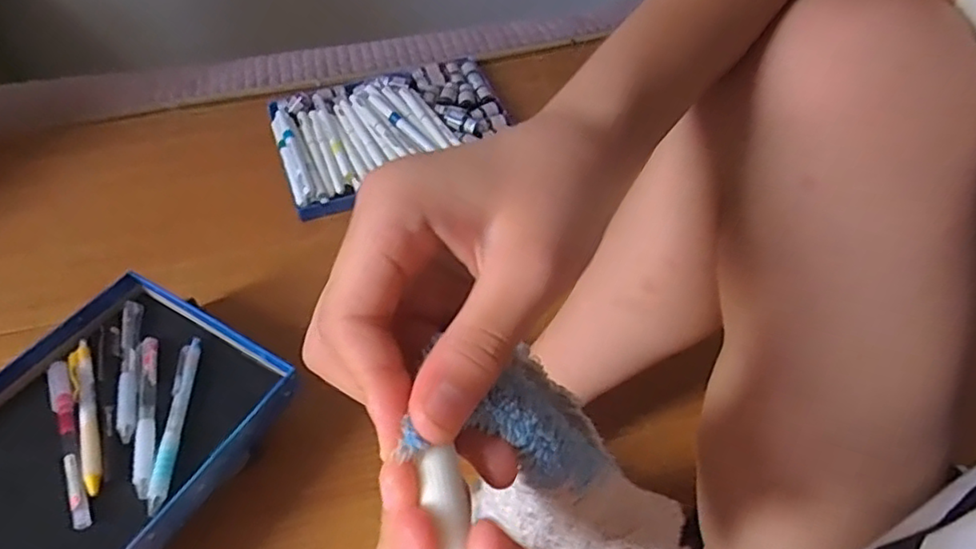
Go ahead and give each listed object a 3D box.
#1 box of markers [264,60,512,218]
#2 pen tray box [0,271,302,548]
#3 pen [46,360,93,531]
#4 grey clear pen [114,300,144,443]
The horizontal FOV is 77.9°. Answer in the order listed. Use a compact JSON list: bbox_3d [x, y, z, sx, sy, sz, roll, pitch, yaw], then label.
[{"bbox_3d":[-0.116,-0.183,0.724,0.273,0.035,0.189,-21,54,-17],"label":"box of markers"},{"bbox_3d":[-0.300,0.126,0.431,0.209,0.024,0.273,25,54,17],"label":"pen tray box"},{"bbox_3d":[-0.306,0.118,0.440,0.018,0.007,0.143,-25,56,-20],"label":"pen"},{"bbox_3d":[-0.284,0.074,0.478,0.014,0.012,0.135,-15,50,-13],"label":"grey clear pen"}]

